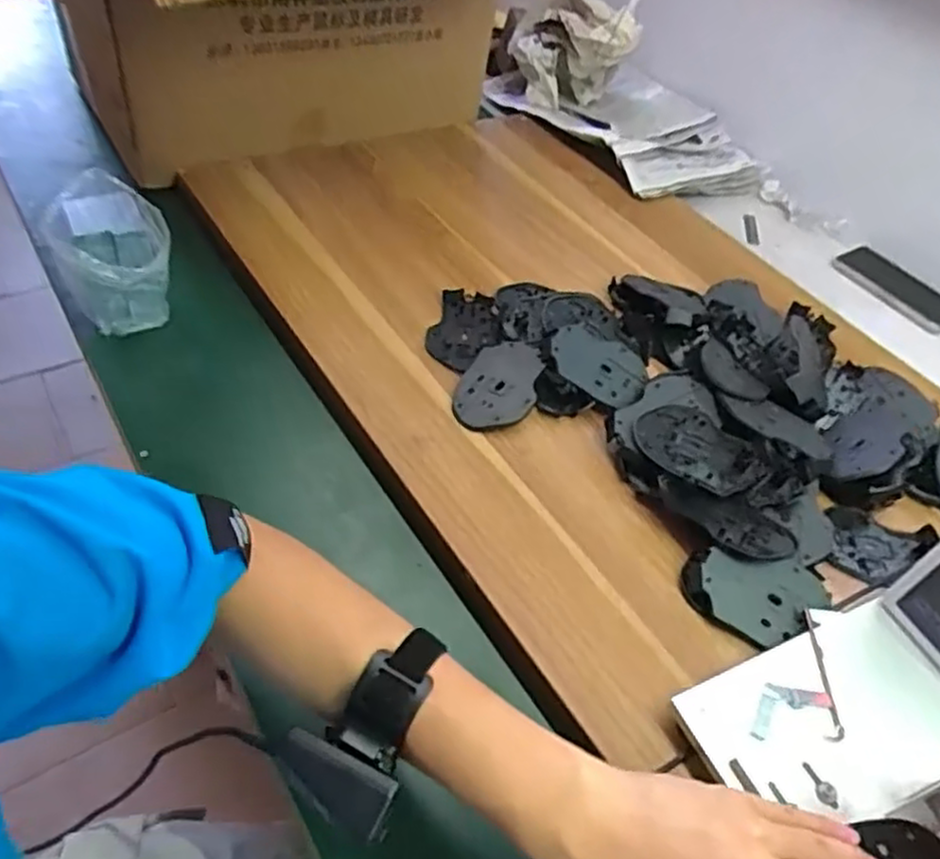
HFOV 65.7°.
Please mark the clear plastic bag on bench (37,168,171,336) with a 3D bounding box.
[{"bbox_3d":[-0.347,-0.162,0.709,0.105,0.133,0.080,-19,54,-25],"label":"clear plastic bag on bench"}]

